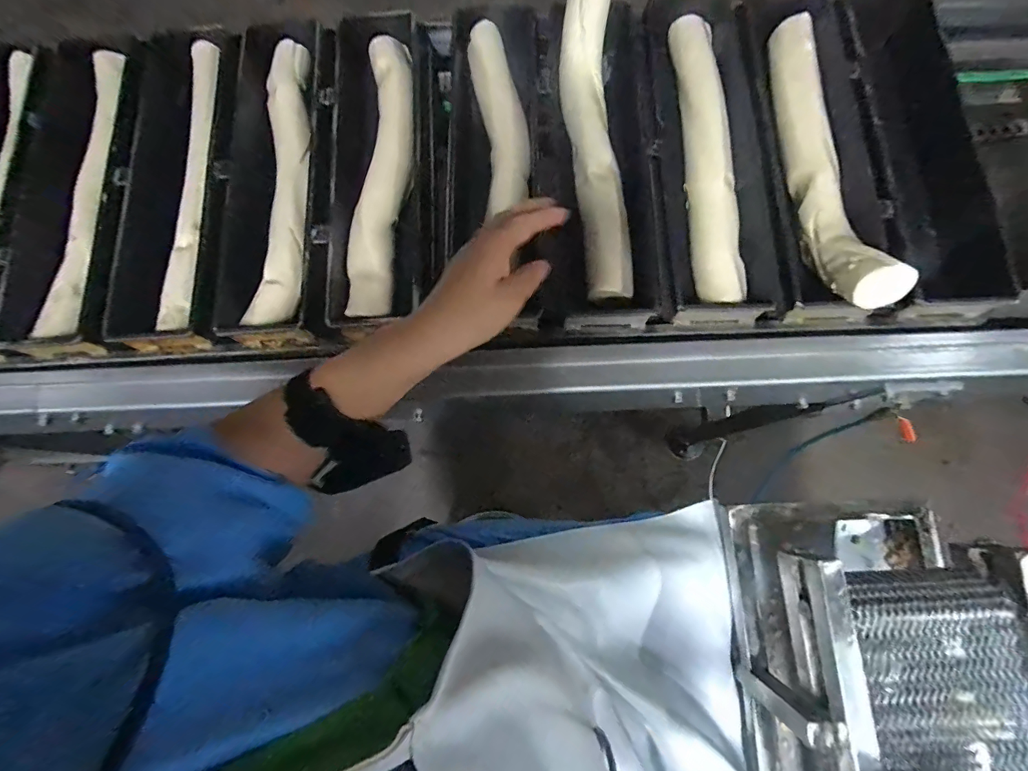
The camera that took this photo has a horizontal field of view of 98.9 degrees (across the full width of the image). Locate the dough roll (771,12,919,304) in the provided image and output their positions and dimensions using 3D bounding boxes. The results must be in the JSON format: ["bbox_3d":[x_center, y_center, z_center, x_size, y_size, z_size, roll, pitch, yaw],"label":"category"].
[{"bbox_3d":[0.318,-0.243,0.446,0.050,0.068,0.363,-2,77,1],"label":"dough roll"}]

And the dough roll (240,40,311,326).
[{"bbox_3d":[-0.252,-0.233,0.485,0.061,0.030,0.343,-4,77,1],"label":"dough roll"}]

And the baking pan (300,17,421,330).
[{"bbox_3d":[-0.156,-0.239,0.486,0.118,0.044,0.380,-3,77,1],"label":"baking pan"}]

